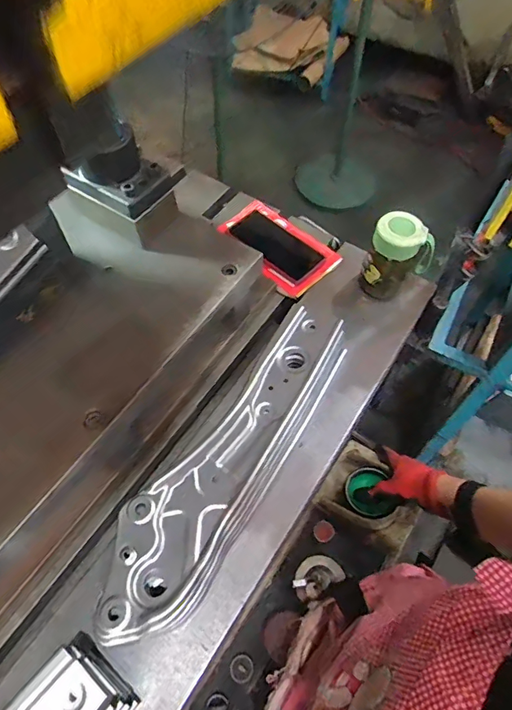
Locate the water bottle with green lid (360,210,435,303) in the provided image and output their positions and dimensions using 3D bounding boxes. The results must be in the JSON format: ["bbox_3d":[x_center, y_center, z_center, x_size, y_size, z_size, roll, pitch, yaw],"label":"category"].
[{"bbox_3d":[0.207,-0.136,0.666,0.091,0.127,0.063,25,62,14],"label":"water bottle with green lid"}]

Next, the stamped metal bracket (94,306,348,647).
[{"bbox_3d":[-0.024,0.116,0.548,0.115,0.072,0.447,27,63,15],"label":"stamped metal bracket"}]

